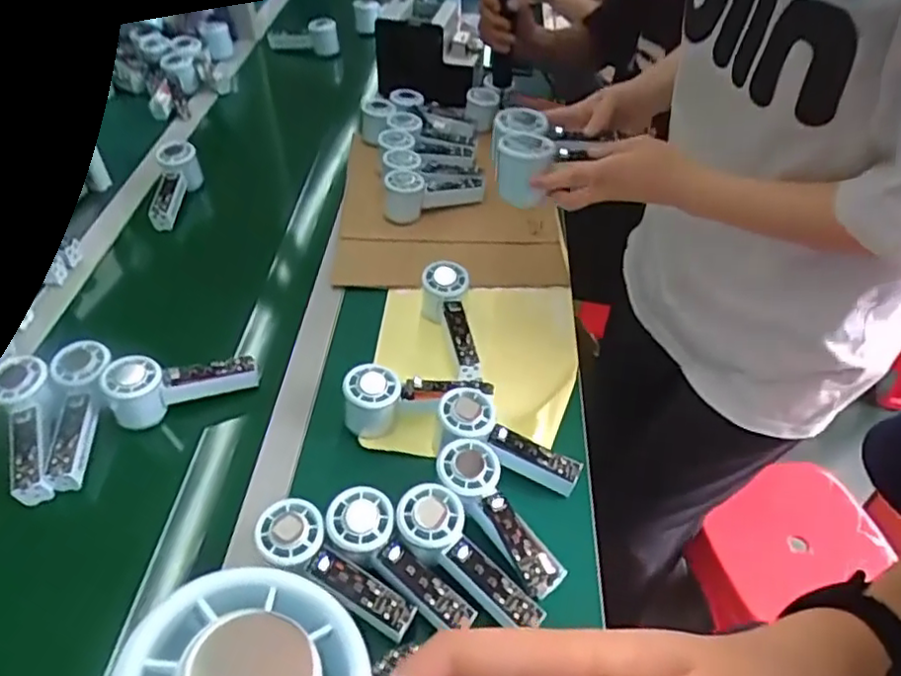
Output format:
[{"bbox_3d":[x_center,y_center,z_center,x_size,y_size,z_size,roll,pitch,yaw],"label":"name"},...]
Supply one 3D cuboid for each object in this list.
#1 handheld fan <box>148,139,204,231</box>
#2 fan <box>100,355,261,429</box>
[{"bbox_3d":[-0.412,-0.226,0.945,0.057,0.052,0.154,3,61,0],"label":"handheld fan"},{"bbox_3d":[-0.287,0.044,0.688,0.146,0.061,0.047,-18,49,-20],"label":"fan"}]

